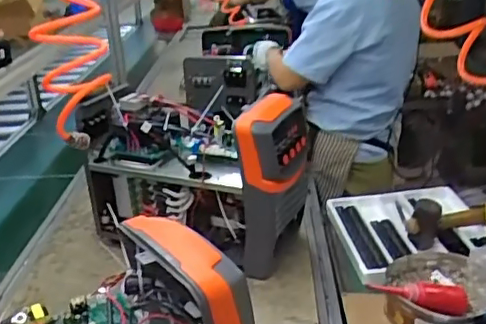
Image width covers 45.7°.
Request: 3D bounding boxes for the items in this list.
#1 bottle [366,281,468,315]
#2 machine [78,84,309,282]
[{"bbox_3d":[0.288,0.216,0.941,0.162,0.038,0.034,11,22,-9],"label":"bottle"},{"bbox_3d":[-0.097,0.038,1.257,0.459,0.353,0.234,5,25,21],"label":"machine"}]

